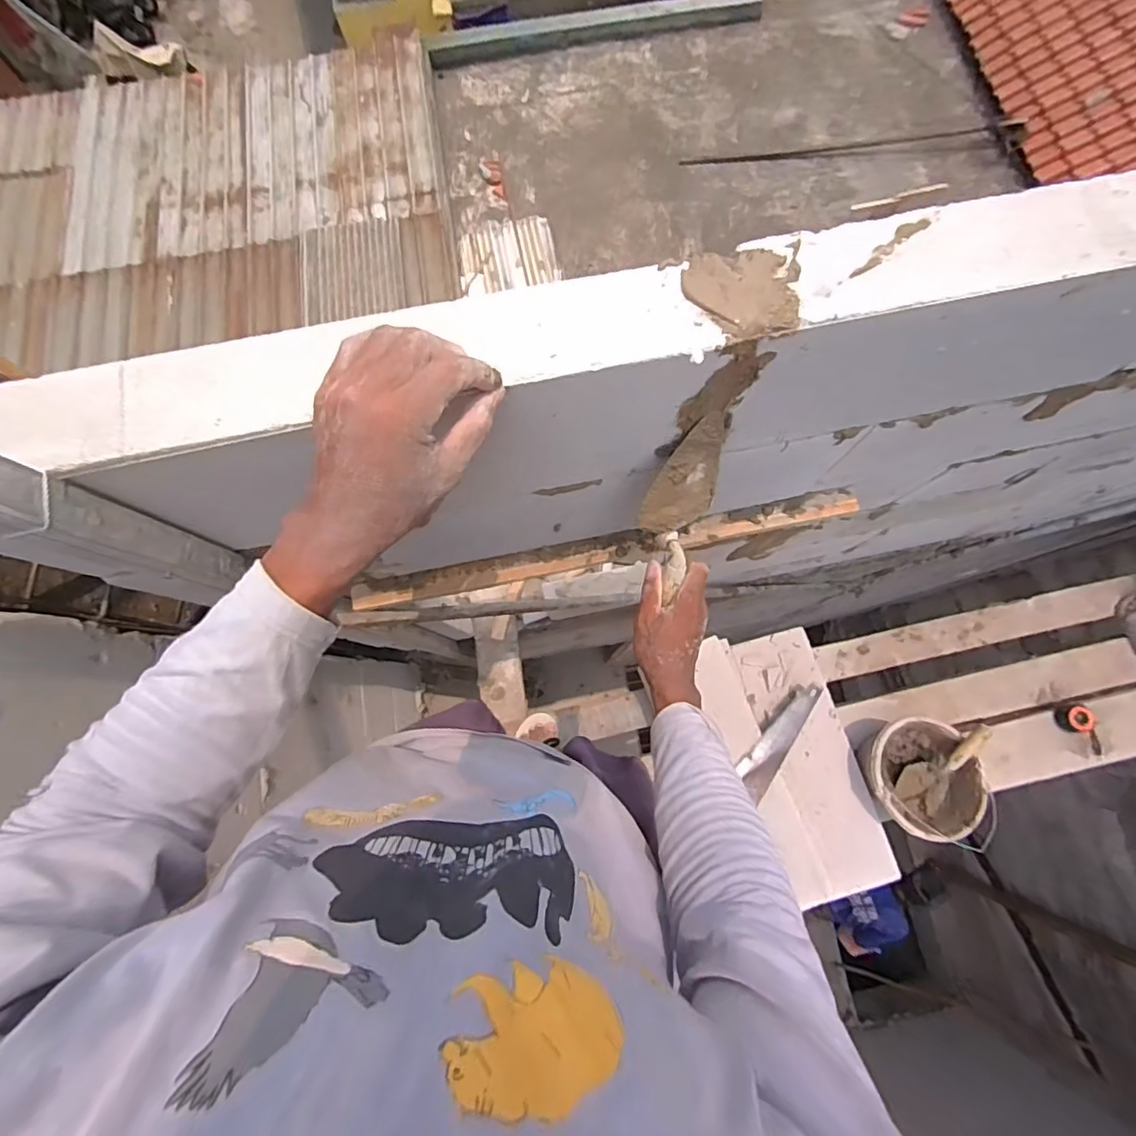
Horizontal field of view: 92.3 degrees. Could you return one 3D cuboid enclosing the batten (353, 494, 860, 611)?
[{"bbox_3d":[0.054,-0.024,0.752,0.684,0.024,0.042,-11,77,-2],"label":"batten"}]

